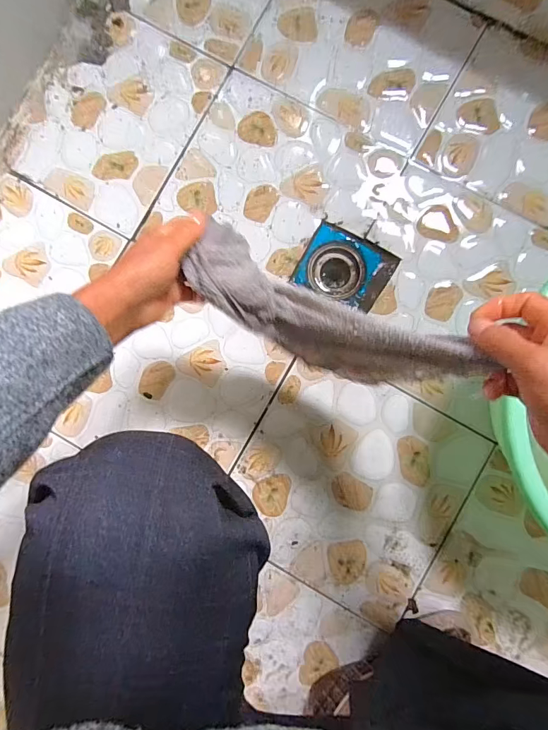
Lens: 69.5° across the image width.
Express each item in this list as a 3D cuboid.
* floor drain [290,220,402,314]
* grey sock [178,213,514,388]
[{"bbox_3d":[0.106,-0.142,0.593,0.125,0.034,0.102,27,88,3],"label":"floor drain"},{"bbox_3d":[0.047,-0.042,0.372,0.257,0.113,0.070,26,88,13],"label":"grey sock"}]

